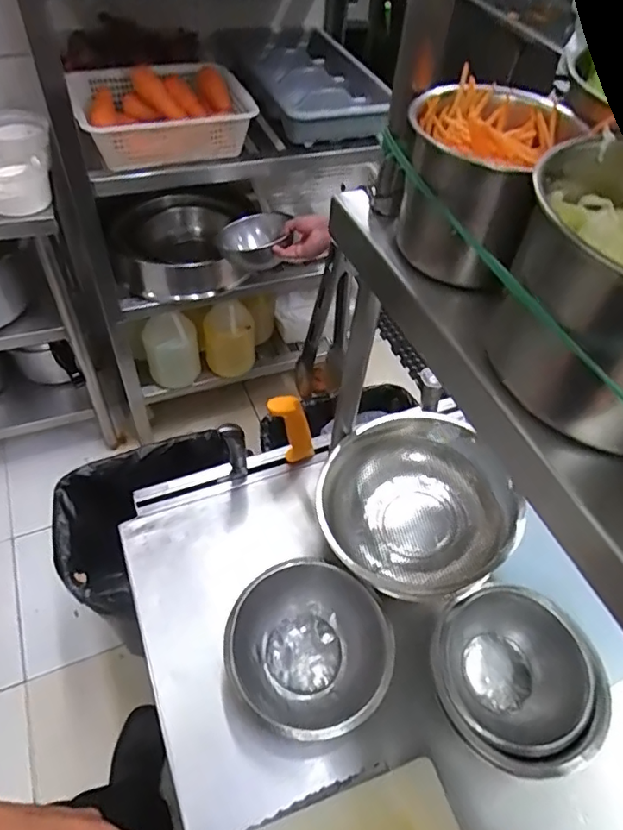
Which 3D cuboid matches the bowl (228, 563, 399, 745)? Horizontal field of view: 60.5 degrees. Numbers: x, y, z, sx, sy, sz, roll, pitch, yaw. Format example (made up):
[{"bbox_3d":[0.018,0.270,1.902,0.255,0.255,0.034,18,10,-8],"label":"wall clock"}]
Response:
[{"bbox_3d":[-0.004,0.251,0.568,0.165,0.081,0.149,34,56,20],"label":"bowl"}]

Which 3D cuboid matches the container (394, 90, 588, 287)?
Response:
[{"bbox_3d":[0.108,-0.154,0.367,0.091,0.098,0.091,3,51,-4],"label":"container"}]

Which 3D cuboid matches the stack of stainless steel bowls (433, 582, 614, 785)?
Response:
[{"bbox_3d":[0.203,0.275,0.553,0.154,0.088,0.162,-14,54,-17],"label":"stack of stainless steel bowls"}]

